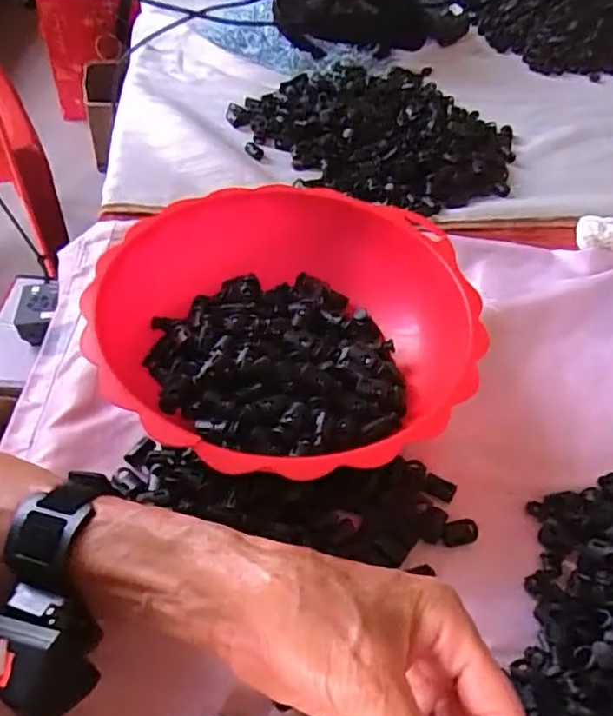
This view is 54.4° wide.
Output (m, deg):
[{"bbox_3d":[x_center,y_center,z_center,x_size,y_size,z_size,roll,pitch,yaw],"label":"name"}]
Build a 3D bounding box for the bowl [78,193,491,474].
[{"bbox_3d":[-0.016,-0.019,0.403,0.242,0.069,0.236,3,49,-4],"label":"bowl"}]

